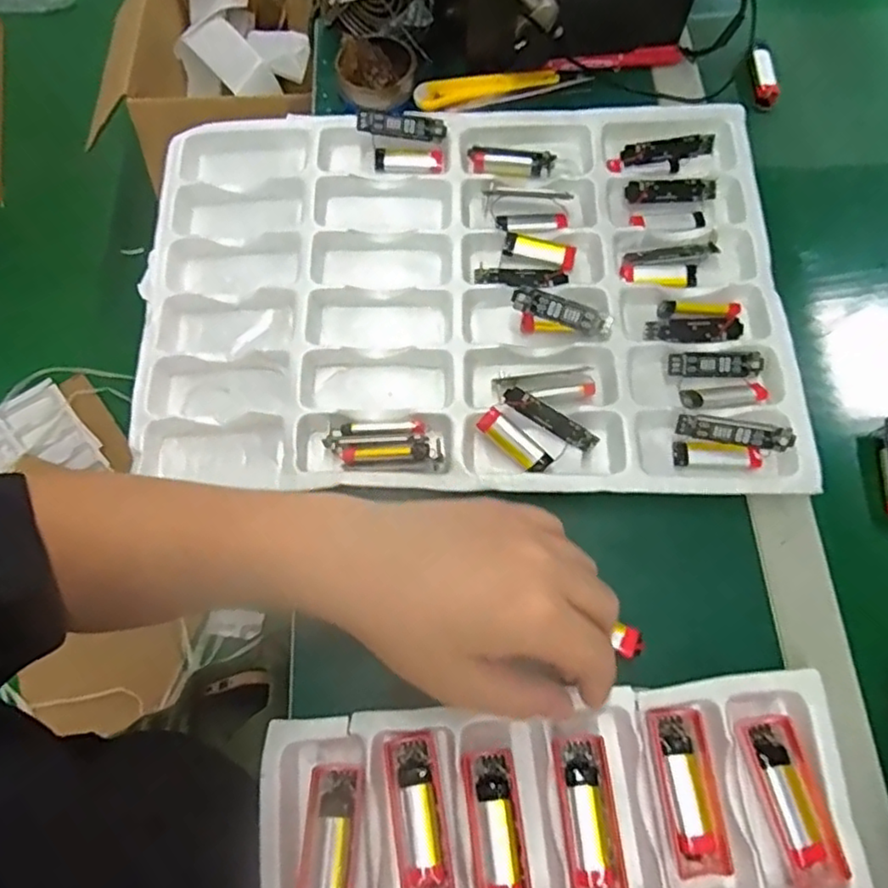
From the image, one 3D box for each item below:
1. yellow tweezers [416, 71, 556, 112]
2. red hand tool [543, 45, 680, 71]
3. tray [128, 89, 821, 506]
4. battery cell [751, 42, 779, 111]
[{"bbox_3d":[0.036,-0.305,0.539,0.123,0.009,0.026,-16,70,-6],"label":"yellow tweezers"},{"bbox_3d":[0.147,-0.334,0.549,0.120,0.012,0.010,-6,69,-2],"label":"red hand tool"},{"bbox_3d":[0.010,-0.116,0.464,0.454,0.034,0.322,0,70,0],"label":"tray"},{"bbox_3d":[0.275,-0.317,0.548,0.021,0.018,0.057,-3,69,-1],"label":"battery cell"}]

